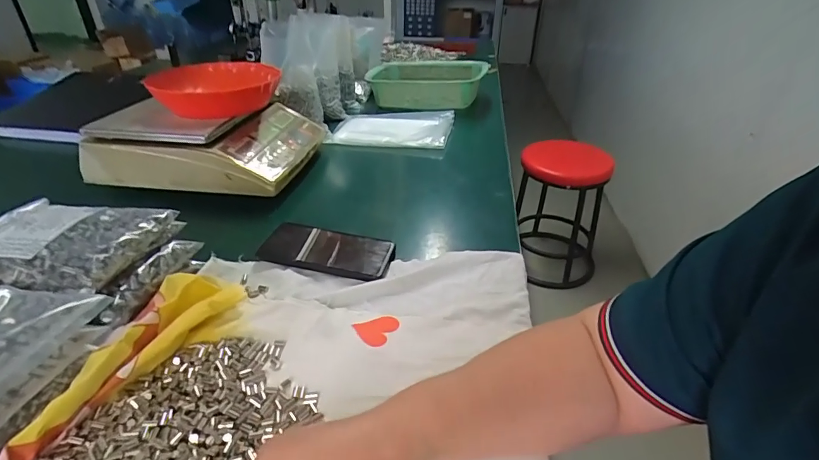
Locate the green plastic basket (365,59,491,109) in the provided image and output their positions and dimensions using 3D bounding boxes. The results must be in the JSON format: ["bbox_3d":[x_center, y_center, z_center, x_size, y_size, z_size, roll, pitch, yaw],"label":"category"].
[{"bbox_3d":[0.045,-0.367,1.101,0.290,0.096,0.215,0,32,-1],"label":"green plastic basket"}]

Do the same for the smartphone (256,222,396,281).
[{"bbox_3d":[-0.103,0.025,0.544,0.161,0.015,0.079,10,33,14],"label":"smartphone"}]

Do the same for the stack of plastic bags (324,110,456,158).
[{"bbox_3d":[-0.037,-0.226,0.945,0.258,0.032,0.184,6,33,8],"label":"stack of plastic bags"}]

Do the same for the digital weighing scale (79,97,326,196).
[{"bbox_3d":[-0.349,-0.174,0.766,0.312,0.097,0.312,4,32,5],"label":"digital weighing scale"}]

